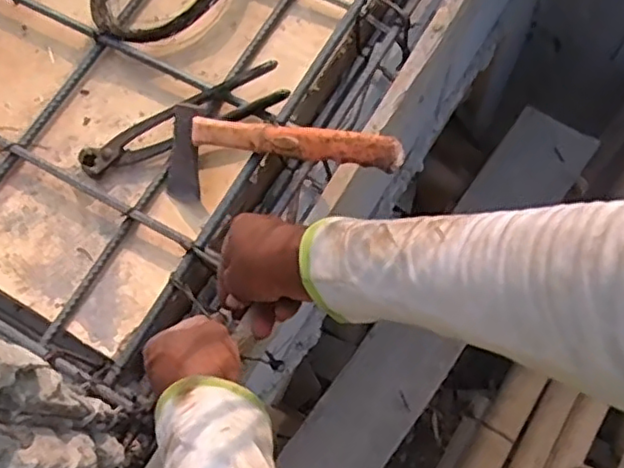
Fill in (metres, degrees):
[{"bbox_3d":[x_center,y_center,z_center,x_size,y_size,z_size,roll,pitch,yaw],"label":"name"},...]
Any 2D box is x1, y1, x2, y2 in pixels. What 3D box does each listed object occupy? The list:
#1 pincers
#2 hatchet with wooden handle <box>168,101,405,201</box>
[{"bbox_3d":[-0.135,-0.116,0.669,0.220,0.045,0.045,-20,70,-5],"label":"pincers"},{"bbox_3d":[-0.037,-0.074,0.579,0.260,0.045,0.077,5,67,37],"label":"hatchet with wooden handle"}]

